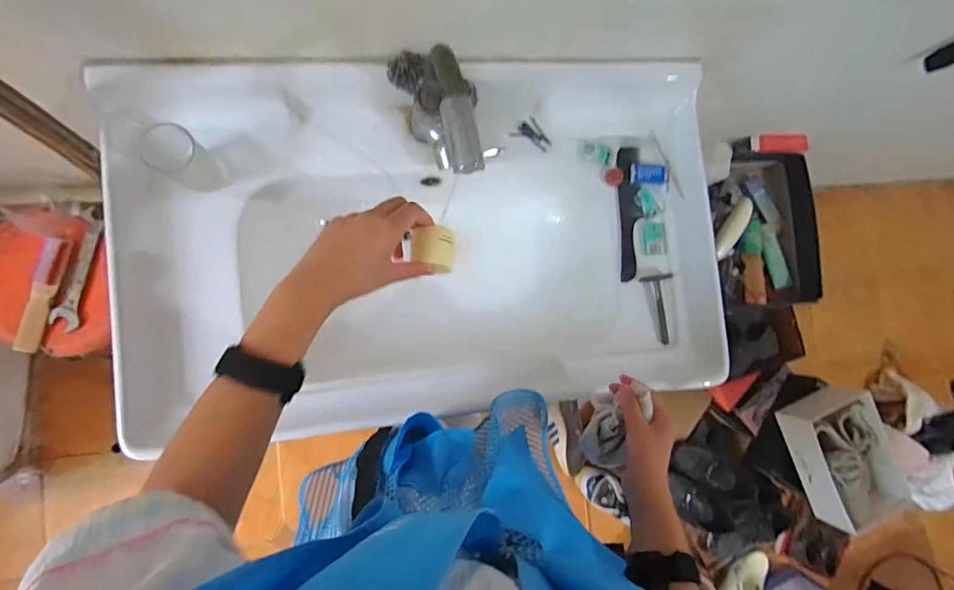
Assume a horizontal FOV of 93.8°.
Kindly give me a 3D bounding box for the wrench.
[{"bbox_3d":[-0.737,-0.038,0.822,0.040,0.004,0.210,14,87,-42],"label":"wrench"}]

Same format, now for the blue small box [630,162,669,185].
[{"bbox_3d":[0.260,-0.183,0.672,0.060,0.010,0.033,-1,86,-9],"label":"blue small box"}]

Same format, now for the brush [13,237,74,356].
[{"bbox_3d":[-0.777,-0.001,0.795,0.037,0.023,0.204,14,84,-8],"label":"brush"}]

